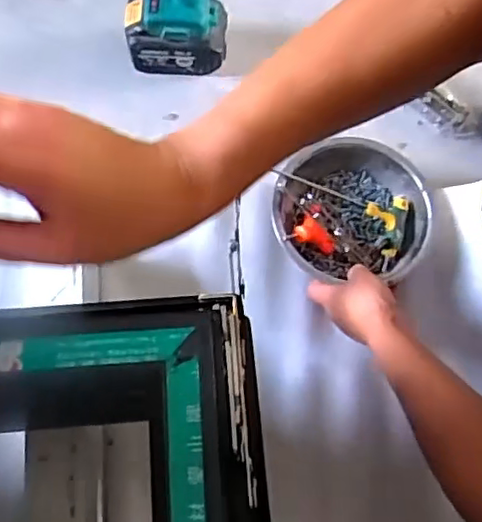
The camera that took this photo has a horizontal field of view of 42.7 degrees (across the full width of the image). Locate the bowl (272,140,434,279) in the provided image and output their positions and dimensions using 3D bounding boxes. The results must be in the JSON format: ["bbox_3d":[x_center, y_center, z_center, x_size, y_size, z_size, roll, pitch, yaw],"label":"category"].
[{"bbox_3d":[0.127,-0.066,0.720,0.173,0.051,0.172,1,74,-2],"label":"bowl"}]

